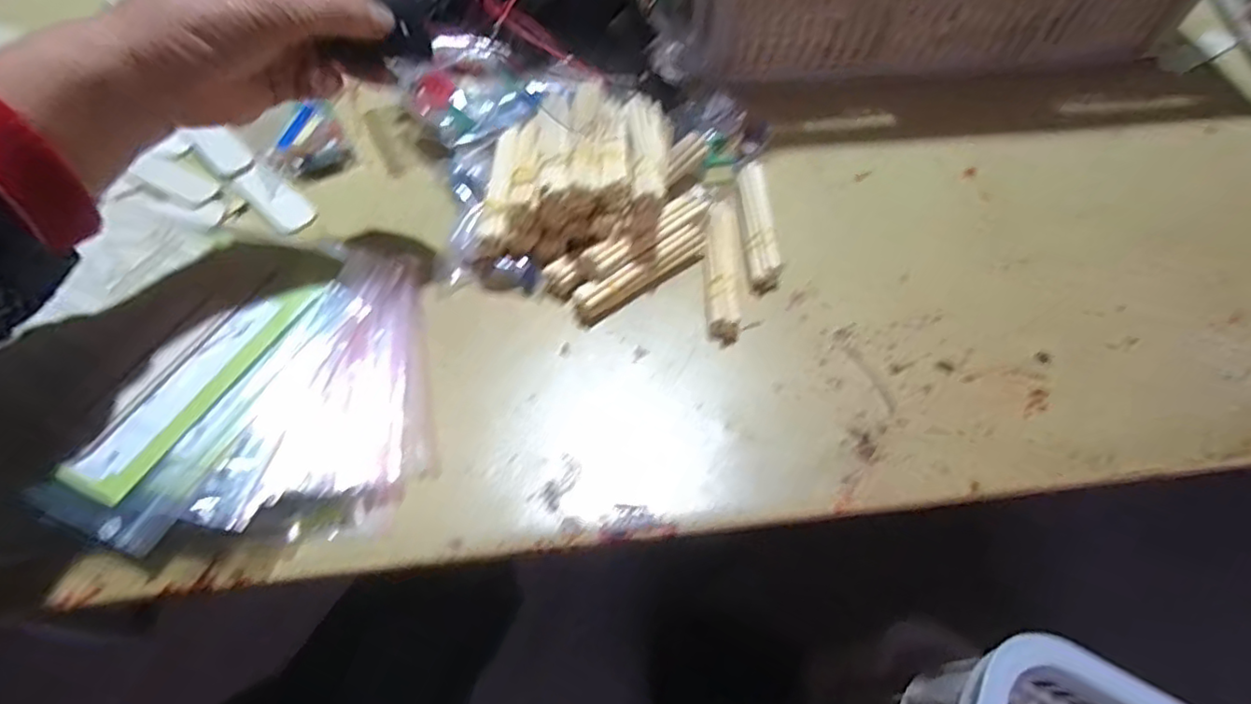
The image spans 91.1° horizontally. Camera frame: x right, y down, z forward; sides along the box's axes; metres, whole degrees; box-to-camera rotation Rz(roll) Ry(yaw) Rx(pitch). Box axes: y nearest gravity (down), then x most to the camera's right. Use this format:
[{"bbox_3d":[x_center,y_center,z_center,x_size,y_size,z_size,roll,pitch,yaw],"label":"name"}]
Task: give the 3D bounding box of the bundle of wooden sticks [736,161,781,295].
[{"bbox_3d":[0.094,-0.092,0.444,0.025,0.020,0.105,-3,58,-3],"label":"bundle of wooden sticks"}]

